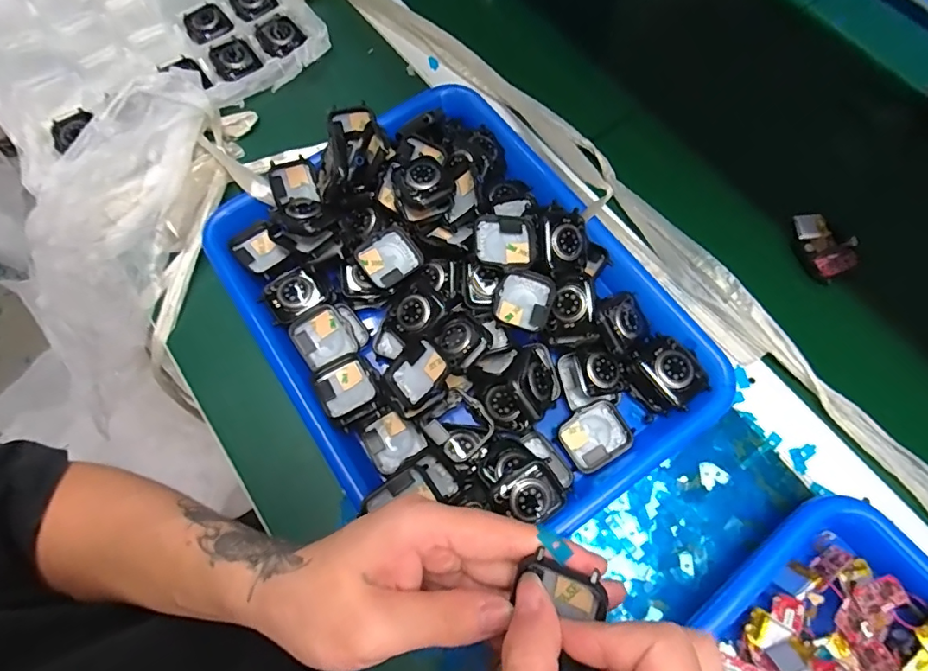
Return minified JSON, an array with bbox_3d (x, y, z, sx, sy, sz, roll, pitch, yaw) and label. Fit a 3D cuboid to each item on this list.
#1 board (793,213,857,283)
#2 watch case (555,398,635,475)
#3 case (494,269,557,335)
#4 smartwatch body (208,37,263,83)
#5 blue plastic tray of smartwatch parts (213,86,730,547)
[{"bbox_3d":[0.275,-0.070,0.380,0.038,0.015,0.053,-32,72,-9],"label":"board"},{"bbox_3d":[0.086,0.066,0.321,0.045,0.012,0.036,-28,71,-8],"label":"watch case"},{"bbox_3d":[0.042,-0.023,0.335,0.037,0.009,0.043,18,72,9],"label":"case"},{"bbox_3d":[-0.210,-0.252,0.453,0.038,0.007,0.053,-35,72,-10],"label":"smartwatch body"},{"bbox_3d":[-0.009,-0.024,0.347,0.253,0.051,0.327,-33,72,-10],"label":"blue plastic tray of smartwatch parts"}]

